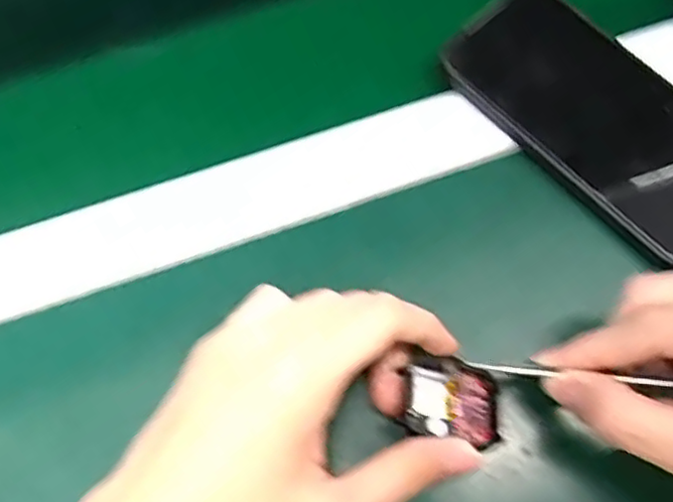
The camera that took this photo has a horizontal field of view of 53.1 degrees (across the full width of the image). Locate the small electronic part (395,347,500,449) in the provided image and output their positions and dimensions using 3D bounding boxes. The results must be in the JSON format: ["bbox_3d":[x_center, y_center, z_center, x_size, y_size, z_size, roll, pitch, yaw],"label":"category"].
[{"bbox_3d":[0.049,0.064,0.291,0.042,0.018,0.034,9,68,4],"label":"small electronic part"}]

